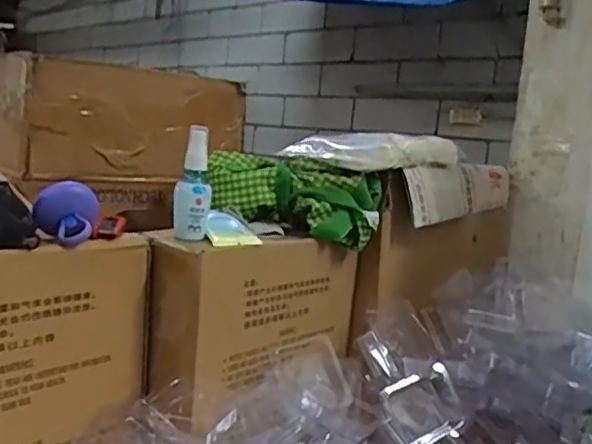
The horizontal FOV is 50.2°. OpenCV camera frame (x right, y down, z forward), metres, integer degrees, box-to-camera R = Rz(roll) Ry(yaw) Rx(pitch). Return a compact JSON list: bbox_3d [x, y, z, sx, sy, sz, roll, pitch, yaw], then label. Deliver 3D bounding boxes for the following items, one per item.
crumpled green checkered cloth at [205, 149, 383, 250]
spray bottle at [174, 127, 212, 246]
[{"bbox_3d":[-0.004,-0.031,0.788,0.209,0.088,0.073,8,8,15],"label":"crumpled green checkered cloth"},{"bbox_3d":[-0.109,-0.040,0.671,0.037,0.119,0.029,5,8,-9],"label":"spray bottle"}]

